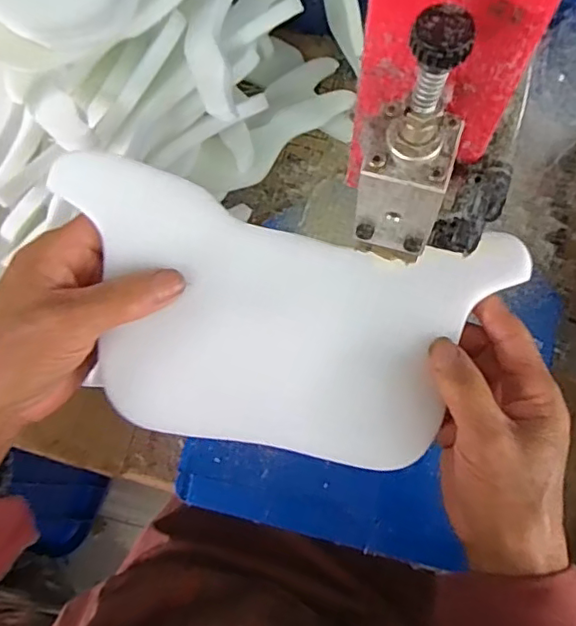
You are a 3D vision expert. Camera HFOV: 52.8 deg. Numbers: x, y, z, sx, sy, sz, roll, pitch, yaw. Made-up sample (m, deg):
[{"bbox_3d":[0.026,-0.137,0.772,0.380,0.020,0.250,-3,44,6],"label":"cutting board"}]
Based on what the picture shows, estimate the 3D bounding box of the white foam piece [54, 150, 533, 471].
[{"bbox_3d":[-0.002,0.007,0.319,0.237,0.018,0.136,9,91,-8],"label":"white foam piece"}]

